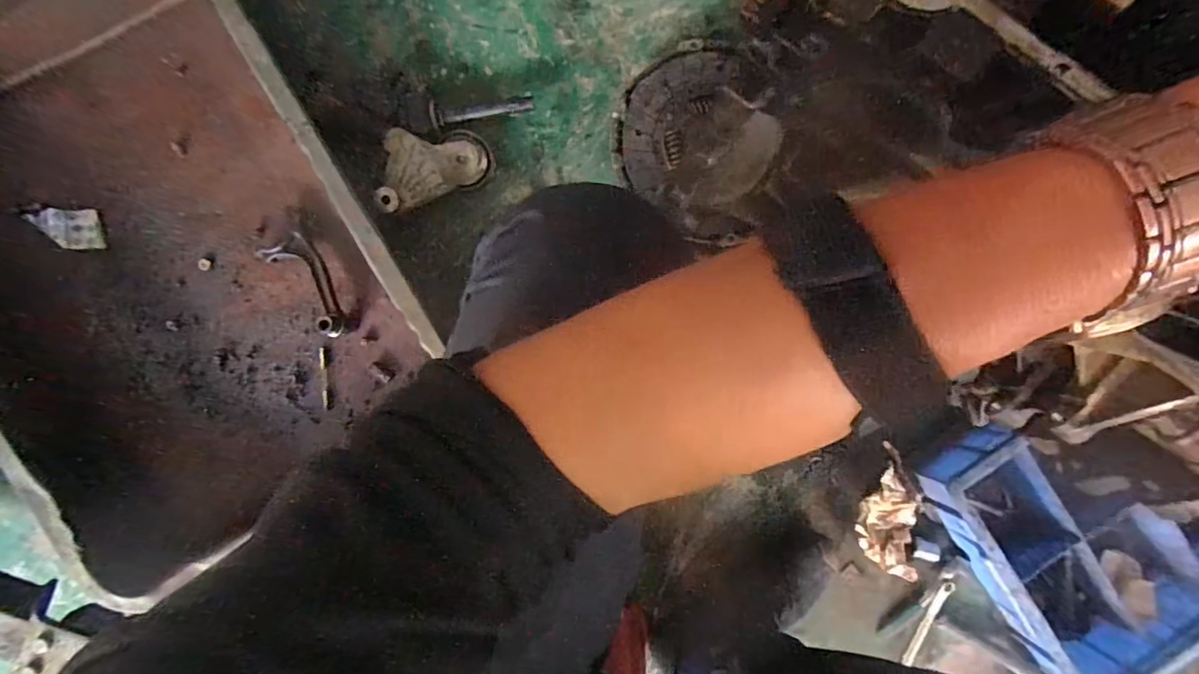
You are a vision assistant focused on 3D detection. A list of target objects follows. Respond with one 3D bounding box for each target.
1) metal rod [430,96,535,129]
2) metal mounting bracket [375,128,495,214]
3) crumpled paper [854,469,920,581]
[{"bbox_3d":[-0.138,-0.269,0.624,0.117,0.026,0.031,-11,90,-4],"label":"metal rod"},{"bbox_3d":[-0.199,-0.205,0.619,0.142,0.024,0.087,-23,94,-17],"label":"metal mounting bracket"},{"bbox_3d":[0.361,0.234,0.655,0.068,0.021,0.128,2,89,-4],"label":"crumpled paper"}]

